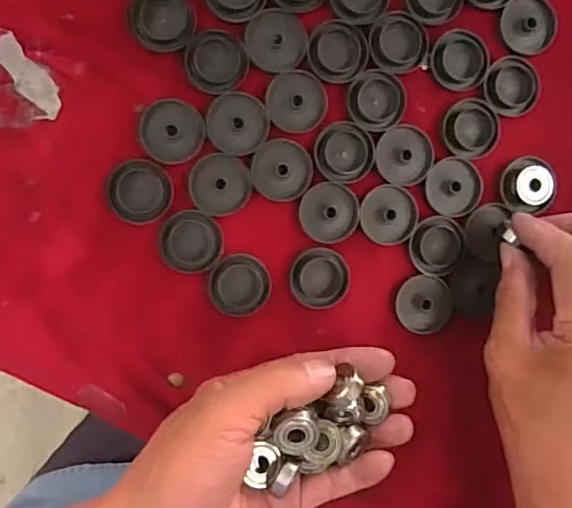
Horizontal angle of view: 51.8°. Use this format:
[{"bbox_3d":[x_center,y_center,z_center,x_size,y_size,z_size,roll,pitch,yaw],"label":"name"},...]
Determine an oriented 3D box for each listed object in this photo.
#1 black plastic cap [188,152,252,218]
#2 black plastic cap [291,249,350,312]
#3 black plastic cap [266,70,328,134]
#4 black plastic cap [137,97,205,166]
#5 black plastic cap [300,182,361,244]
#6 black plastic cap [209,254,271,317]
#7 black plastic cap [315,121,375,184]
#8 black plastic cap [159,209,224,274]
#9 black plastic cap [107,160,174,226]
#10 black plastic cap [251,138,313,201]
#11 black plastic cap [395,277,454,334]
[{"bbox_3d":[-0.035,-0.037,0.313,0.032,0.004,0.032,-1,94,-7],"label":"black plastic cap"},{"bbox_3d":[0.019,0.014,0.325,0.032,0.006,0.032,-1,94,-7],"label":"black plastic cap"},{"bbox_3d":[0.006,-0.082,0.317,0.032,0.004,0.032,-1,94,-7],"label":"black plastic cap"},{"bbox_3d":[-0.059,-0.064,0.310,0.033,0.004,0.033,-1,94,-7],"label":"black plastic cap"},{"bbox_3d":[0.024,-0.022,0.324,0.032,0.004,0.032,-1,94,-7],"label":"black plastic cap"},{"bbox_3d":[-0.025,0.017,0.319,0.032,0.004,0.033,-1,94,-7],"label":"black plastic cap"},{"bbox_3d":[0.033,-0.055,0.322,0.033,0.004,0.033,-1,94,-7],"label":"black plastic cap"},{"bbox_3d":[-0.050,-0.006,0.314,0.033,0.004,0.033,-1,94,-7],"label":"black plastic cap"},{"bbox_3d":[-0.076,-0.032,0.308,0.032,0.004,0.033,-1,94,-7],"label":"black plastic cap"},{"bbox_3d":[-0.002,-0.045,0.317,0.032,0.004,0.033,-1,94,-7],"label":"black plastic cap"},{"bbox_3d":[0.080,0.029,0.334,0.032,0.004,0.033,-1,94,-7],"label":"black plastic cap"}]

